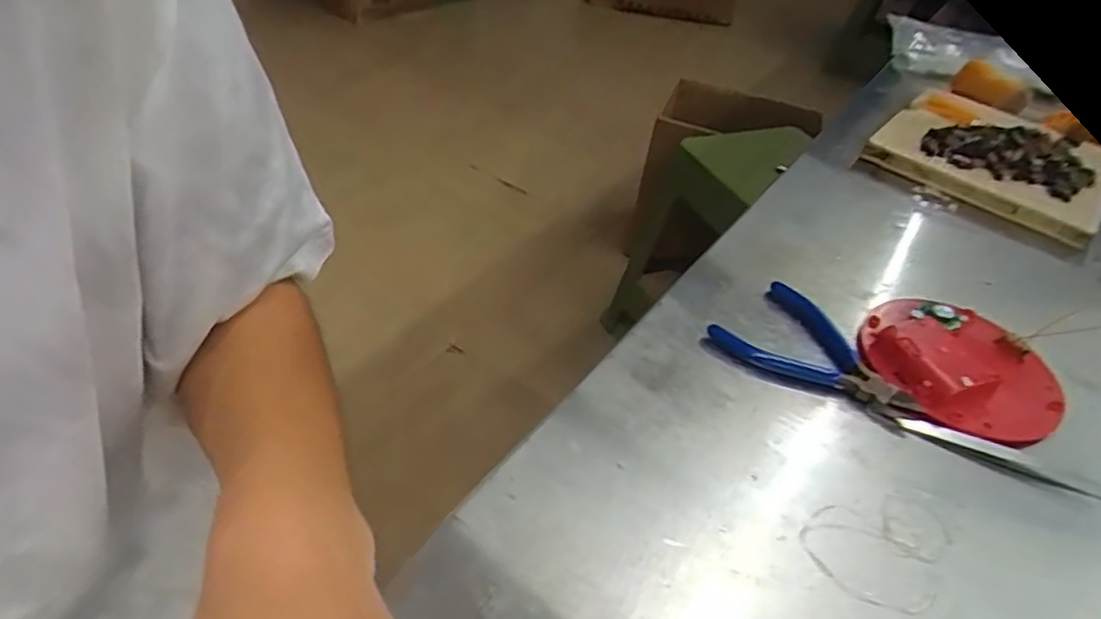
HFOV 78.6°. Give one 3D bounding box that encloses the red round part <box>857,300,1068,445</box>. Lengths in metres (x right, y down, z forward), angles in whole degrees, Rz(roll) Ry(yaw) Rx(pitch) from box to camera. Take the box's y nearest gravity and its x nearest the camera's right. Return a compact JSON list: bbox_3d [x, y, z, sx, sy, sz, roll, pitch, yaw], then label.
[{"bbox_3d":[0.263,0.033,0.431,0.118,0.023,0.105,31,46,24],"label":"red round part"}]

